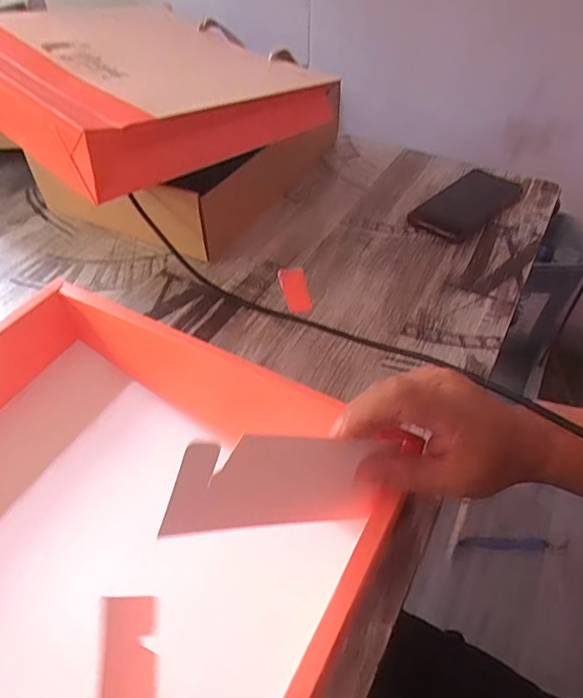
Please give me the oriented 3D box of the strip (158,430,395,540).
[{"bbox_3d":[0.003,0.074,0.284,0.147,0.055,0.007,12,9,-42],"label":"strip"}]

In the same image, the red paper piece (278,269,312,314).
[{"bbox_3d":[0.004,-0.063,0.544,0.028,0.005,0.069,-11,49,-3],"label":"red paper piece"}]

